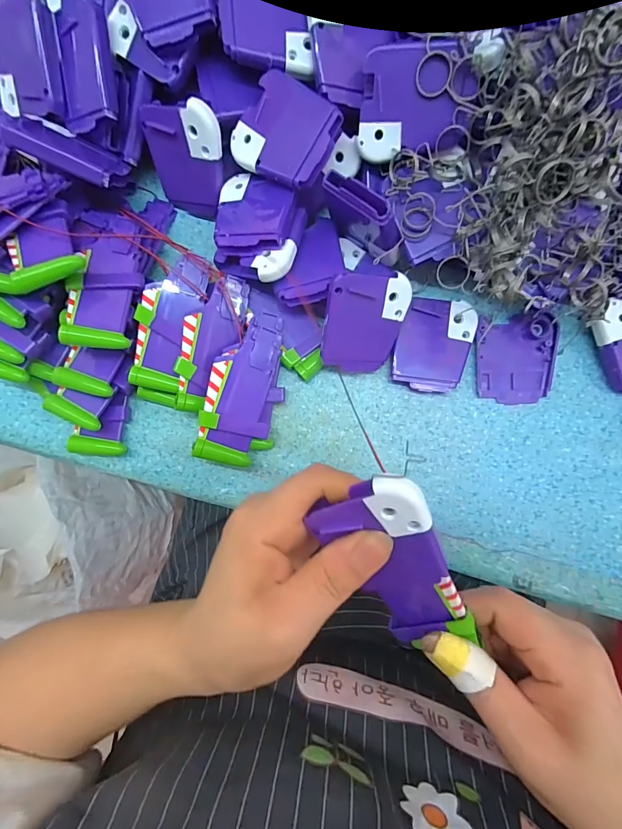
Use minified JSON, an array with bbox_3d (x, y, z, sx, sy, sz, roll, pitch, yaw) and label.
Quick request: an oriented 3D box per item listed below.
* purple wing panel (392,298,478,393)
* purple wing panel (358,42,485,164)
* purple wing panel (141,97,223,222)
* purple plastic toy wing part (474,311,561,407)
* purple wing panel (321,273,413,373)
[{"bbox_3d":[0.082,-0.046,0.258,0.047,0.011,0.062,18,89,3],"label":"purple wing panel"},{"bbox_3d":[0.056,-0.173,0.212,0.060,0.009,0.049,5,123,17],"label":"purple wing panel"},{"bbox_3d":[-0.079,-0.161,0.246,0.049,0.062,0.008,13,52,16],"label":"purple wing panel"},{"bbox_3d":[0.138,-0.037,0.256,0.052,0.008,0.059,-2,88,2],"label":"purple plastic toy wing part"},{"bbox_3d":[0.034,-0.056,0.243,0.052,0.004,0.061,0,119,-15],"label":"purple wing panel"}]

